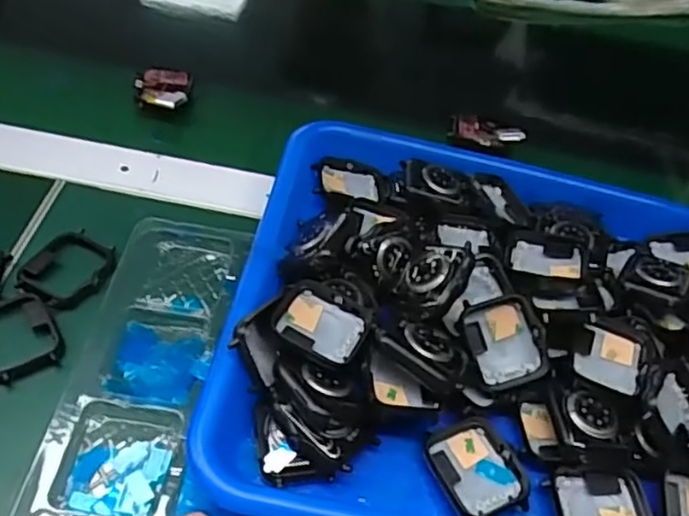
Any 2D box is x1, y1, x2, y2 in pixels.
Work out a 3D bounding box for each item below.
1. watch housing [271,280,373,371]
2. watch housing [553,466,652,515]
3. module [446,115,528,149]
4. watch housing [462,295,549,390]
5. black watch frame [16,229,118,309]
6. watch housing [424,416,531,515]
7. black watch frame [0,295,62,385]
[{"bbox_3d":[-0.011,0.030,0.304,0.041,0.010,0.037,24,48,11],"label":"watch housing"},{"bbox_3d":[0.112,0.110,0.287,0.042,0.012,0.034,8,47,-4],"label":"watch housing"},{"bbox_3d":[0.103,-0.093,0.481,0.050,0.012,0.025,9,47,-3],"label":"module"},{"bbox_3d":[0.077,0.041,0.319,0.036,0.008,0.042,-15,81,-9],"label":"watch housing"},{"bbox_3d":[-0.147,0.005,0.349,0.041,0.008,0.048,21,48,8],"label":"black watch frame"},{"bbox_3d":[0.057,0.092,0.290,0.036,0.007,0.043,-16,53,-23],"label":"watch housing"},{"bbox_3d":[-0.160,0.036,0.320,0.037,0.008,0.048,-20,55,-26],"label":"black watch frame"}]

